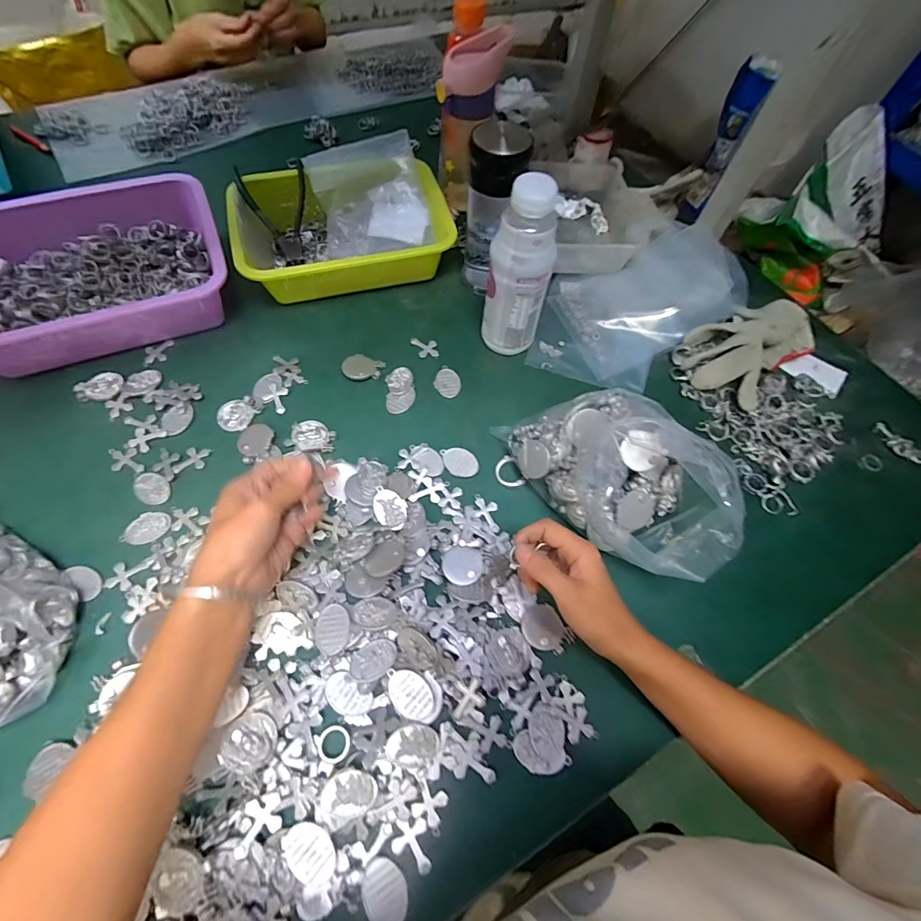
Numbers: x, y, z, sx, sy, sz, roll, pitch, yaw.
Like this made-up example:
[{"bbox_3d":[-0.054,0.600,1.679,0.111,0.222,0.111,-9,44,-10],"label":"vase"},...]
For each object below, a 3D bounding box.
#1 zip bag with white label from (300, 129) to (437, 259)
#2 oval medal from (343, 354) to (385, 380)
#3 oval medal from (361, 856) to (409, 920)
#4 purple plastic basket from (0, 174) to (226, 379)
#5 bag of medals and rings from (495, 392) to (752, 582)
[{"bbox_3d":[-0.120,-0.351,0.571,0.145,0.043,0.155,-14,89,-5],"label":"zip bag with white label"},{"bbox_3d":[-0.119,-0.113,0.517,0.048,0.005,0.037,18,63,7],"label":"oval medal"},{"bbox_3d":[-0.053,0.313,0.306,0.029,0.005,0.045,-18,64,-26],"label":"oval medal"},{"bbox_3d":[-0.438,-0.224,0.510,0.297,0.096,0.204,-22,66,-14],"label":"purple plastic basket"},{"bbox_3d":[0.152,0.002,0.415,0.240,0.117,0.129,33,66,13],"label":"bag of medals and rings"}]

